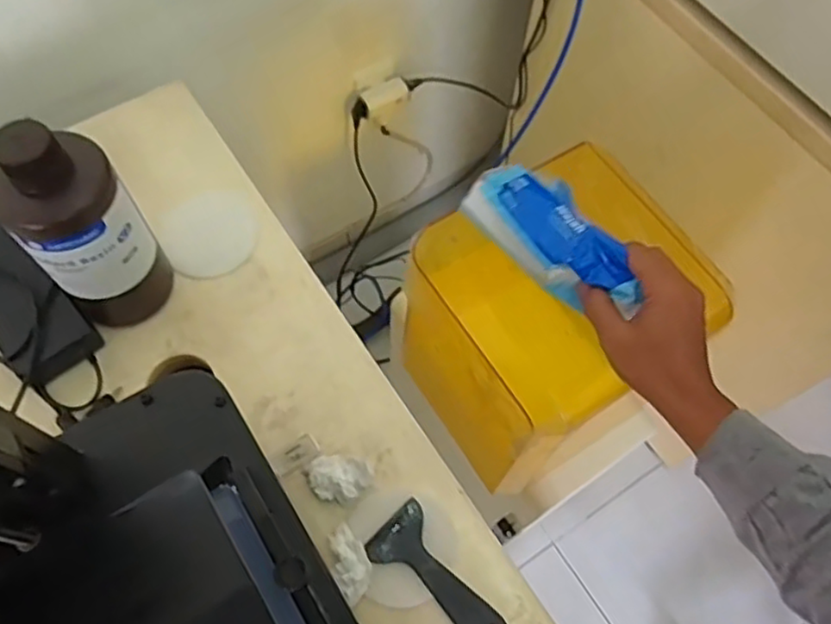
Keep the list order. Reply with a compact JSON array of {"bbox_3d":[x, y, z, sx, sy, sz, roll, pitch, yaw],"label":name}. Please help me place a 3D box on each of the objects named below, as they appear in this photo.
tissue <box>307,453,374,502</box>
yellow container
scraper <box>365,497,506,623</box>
[{"bbox_3d":[-0.064,0.135,0.547,0.051,0.030,0.036,24,66,8],"label":"tissue"},{"bbox_3d":[0.150,0.016,0.810,0.263,0.276,0.247,-32,70,-16],"label":"yellow container"},{"bbox_3d":[0.021,0.215,0.525,0.052,0.010,0.129,-39,72,-18],"label":"scraper"}]

